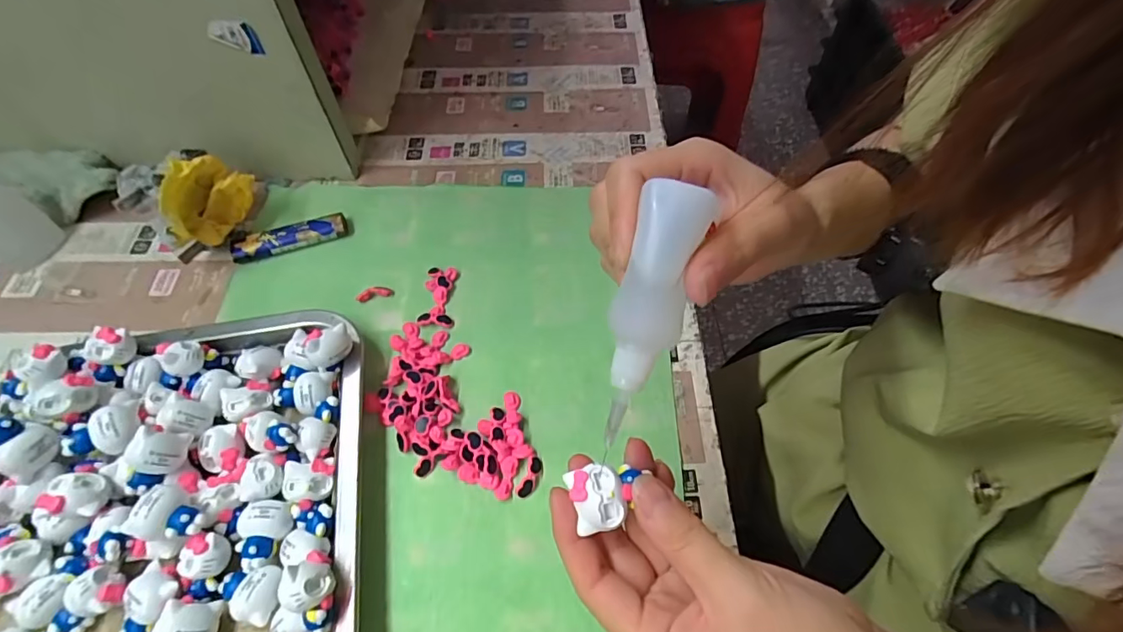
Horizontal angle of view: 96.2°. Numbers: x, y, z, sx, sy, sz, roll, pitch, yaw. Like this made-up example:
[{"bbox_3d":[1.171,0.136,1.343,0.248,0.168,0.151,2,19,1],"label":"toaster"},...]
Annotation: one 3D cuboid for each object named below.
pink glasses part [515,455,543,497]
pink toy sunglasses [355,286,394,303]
[{"bbox_3d":[-0.018,0.090,0.284,0.008,0.007,0.024,19,61,12],"label":"pink glasses part"},{"bbox_3d":[-0.130,-0.017,0.350,0.025,0.007,0.010,-14,60,-8],"label":"pink toy sunglasses"}]

